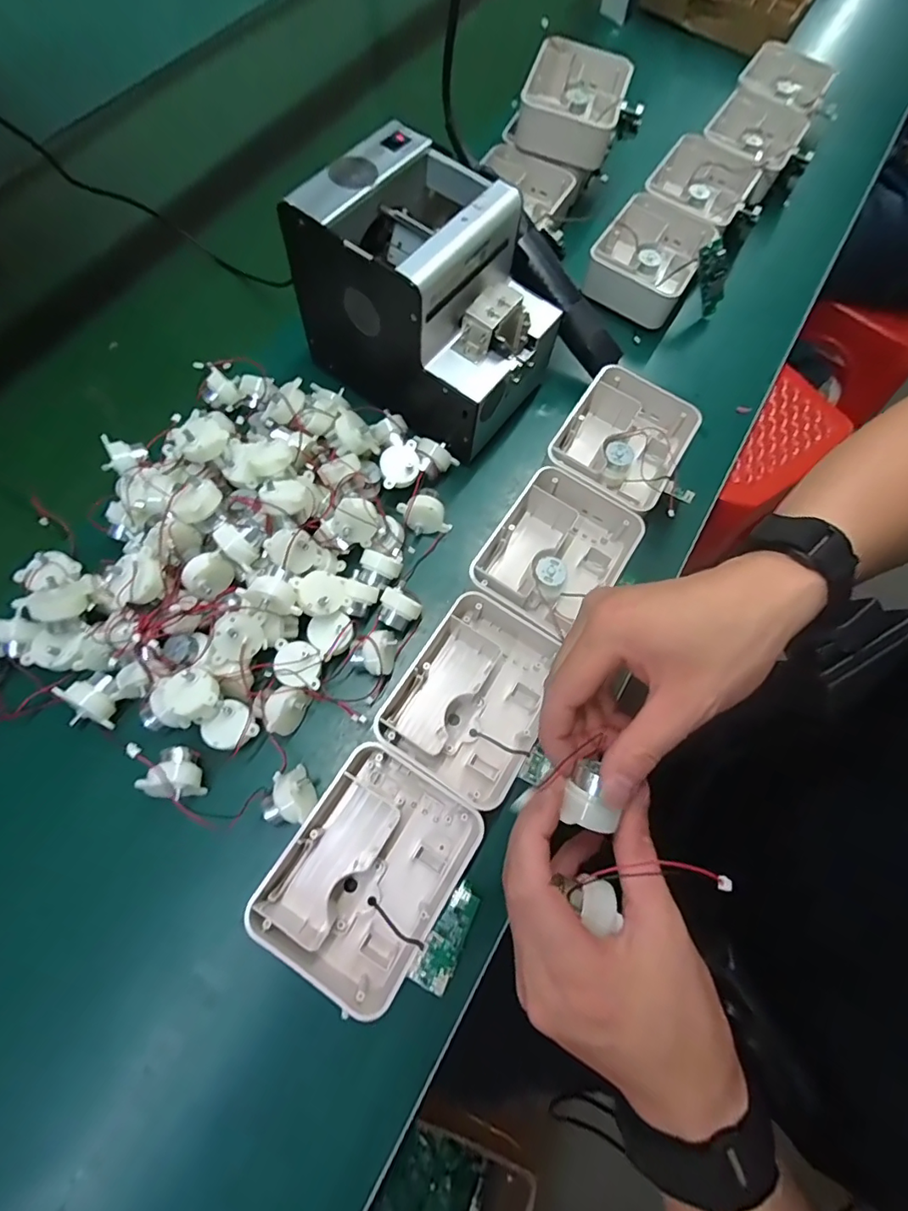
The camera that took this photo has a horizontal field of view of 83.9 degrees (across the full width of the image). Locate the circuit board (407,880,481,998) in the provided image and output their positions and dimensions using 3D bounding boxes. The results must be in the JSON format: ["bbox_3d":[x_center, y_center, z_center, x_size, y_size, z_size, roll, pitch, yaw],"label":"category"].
[{"bbox_3d":[-0.002,0.200,0.308,0.021,0.005,0.064,28,36,14],"label":"circuit board"}]

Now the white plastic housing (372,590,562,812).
[{"bbox_3d":[0.015,0.066,0.363,0.102,0.040,0.129,26,71,13],"label":"white plastic housing"}]

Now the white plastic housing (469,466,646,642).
[{"bbox_3d":[0.081,-0.041,0.401,0.097,0.040,0.127,32,72,15],"label":"white plastic housing"}]

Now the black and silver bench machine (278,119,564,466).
[{"bbox_3d":[-0.015,-0.245,0.419,0.168,0.172,0.132,32,72,15],"label":"black and silver bench machine"}]

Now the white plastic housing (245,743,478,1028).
[{"bbox_3d":[-0.053,0.165,0.321,0.101,0.043,0.127,30,72,14],"label":"white plastic housing"}]

